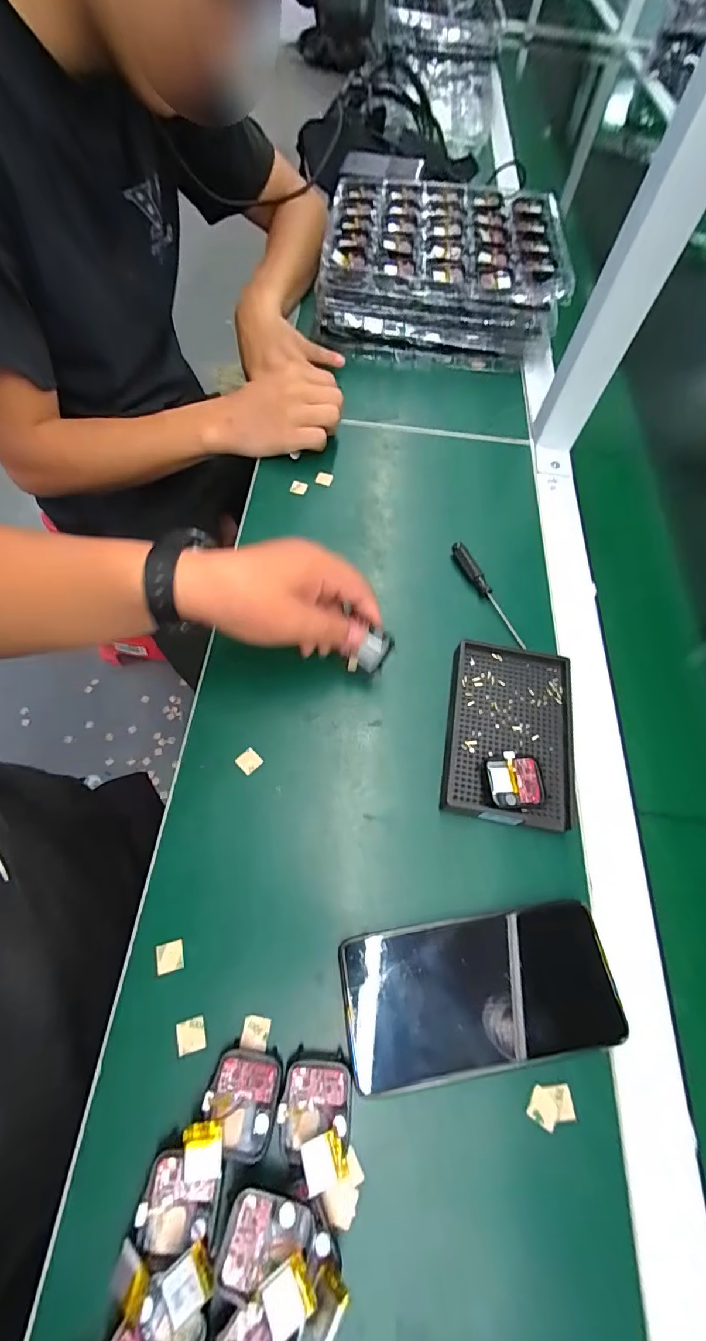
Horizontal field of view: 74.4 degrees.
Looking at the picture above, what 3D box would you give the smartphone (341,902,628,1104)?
[{"bbox_3d":[0.077,0.195,0.284,0.162,0.012,0.077,-7,64,-5],"label":"smartphone"}]

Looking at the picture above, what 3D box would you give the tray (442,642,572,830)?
[{"bbox_3d":[0.120,0.045,0.356,0.094,0.021,0.136,9,64,2],"label":"tray"}]

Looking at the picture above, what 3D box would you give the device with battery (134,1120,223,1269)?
[{"bbox_3d":[-0.086,0.261,0.233,0.037,0.012,0.056,8,64,2],"label":"device with battery"}]

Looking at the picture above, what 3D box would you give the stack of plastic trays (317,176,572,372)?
[{"bbox_3d":[0.115,-0.529,0.614,0.287,0.083,0.265,6,63,-1],"label":"stack of plastic trays"}]

